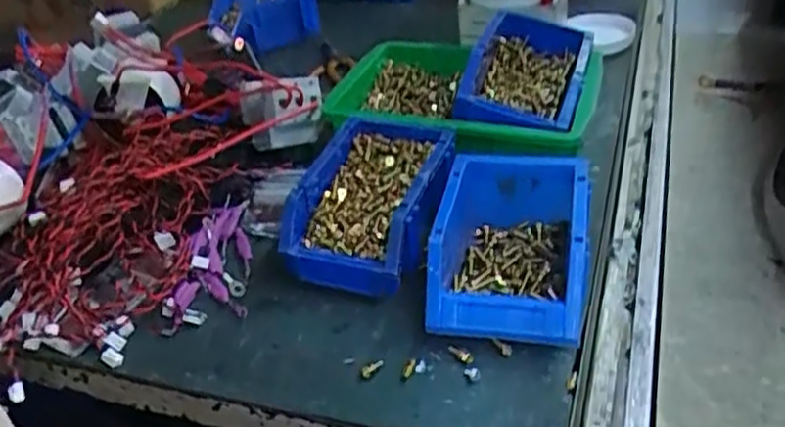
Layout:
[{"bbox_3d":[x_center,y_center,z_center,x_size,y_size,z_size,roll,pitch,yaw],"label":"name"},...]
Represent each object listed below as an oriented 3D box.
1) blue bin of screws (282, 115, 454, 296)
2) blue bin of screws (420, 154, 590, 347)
[{"bbox_3d":[-0.013,-0.004,0.613,0.119,0.080,0.171,6,37,18],"label":"blue bin of screws"},{"bbox_3d":[0.093,0.027,0.555,0.111,0.077,0.156,3,36,14],"label":"blue bin of screws"}]

